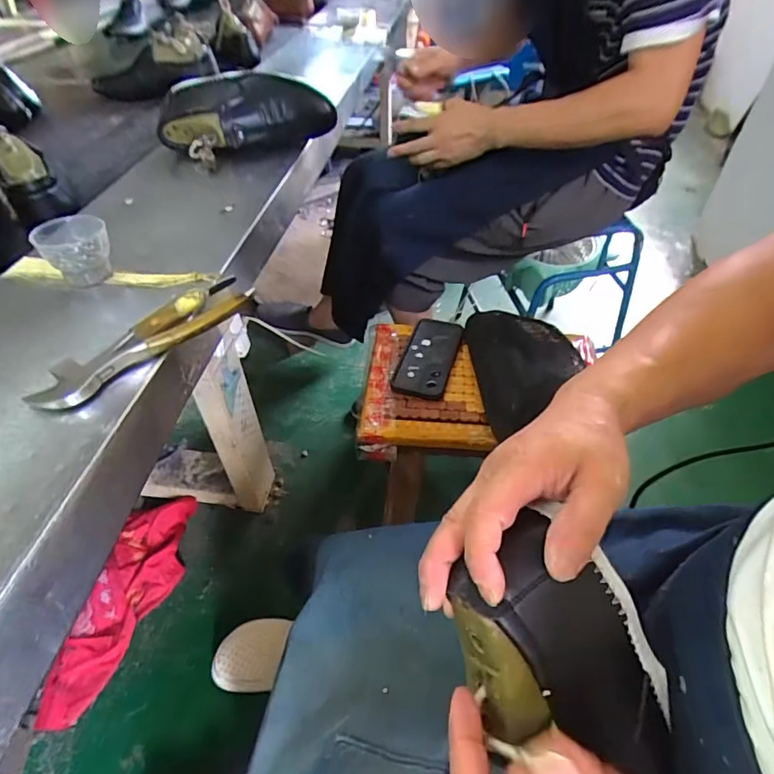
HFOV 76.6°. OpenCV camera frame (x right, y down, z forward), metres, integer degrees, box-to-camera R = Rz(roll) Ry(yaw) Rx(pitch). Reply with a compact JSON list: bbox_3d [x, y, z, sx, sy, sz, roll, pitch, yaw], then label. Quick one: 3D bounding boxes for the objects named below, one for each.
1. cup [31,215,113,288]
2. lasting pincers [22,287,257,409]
[{"bbox_3d":[-0.308,-0.135,0.489,0.064,0.052,0.060,-27,53,-24],"label":"cup"},{"bbox_3d":[-0.208,-0.043,0.418,0.183,0.026,0.060,-35,56,-29],"label":"lasting pincers"}]

